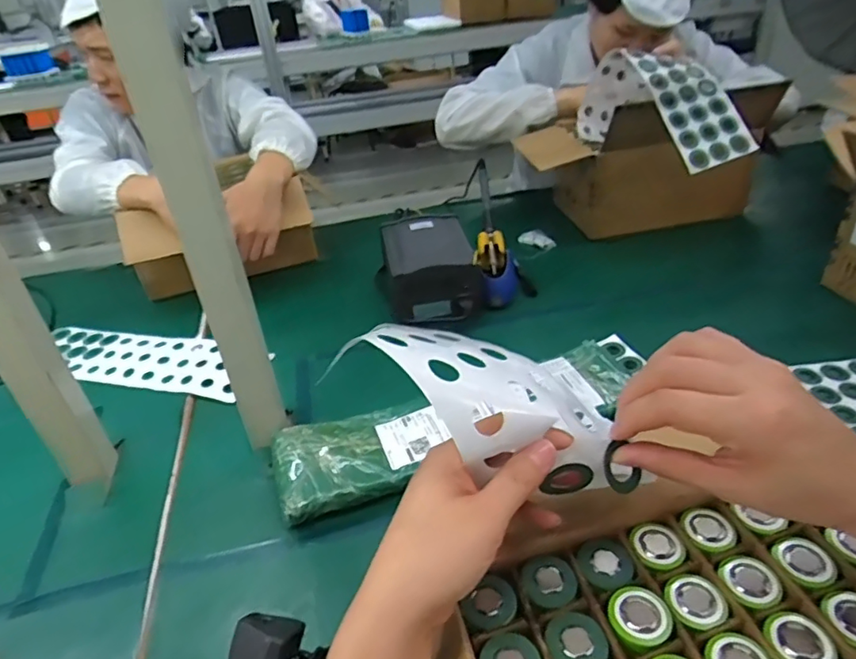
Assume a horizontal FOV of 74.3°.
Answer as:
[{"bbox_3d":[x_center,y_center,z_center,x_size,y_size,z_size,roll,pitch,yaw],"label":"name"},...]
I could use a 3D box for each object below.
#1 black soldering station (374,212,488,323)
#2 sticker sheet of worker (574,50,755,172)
[{"bbox_3d":[0.000,-0.092,0.873,0.142,0.090,0.208,-13,35,-10],"label":"black soldering station"},{"bbox_3d":[0.365,-0.355,0.898,0.132,0.133,0.266,-21,37,-20],"label":"sticker sheet of worker"}]

